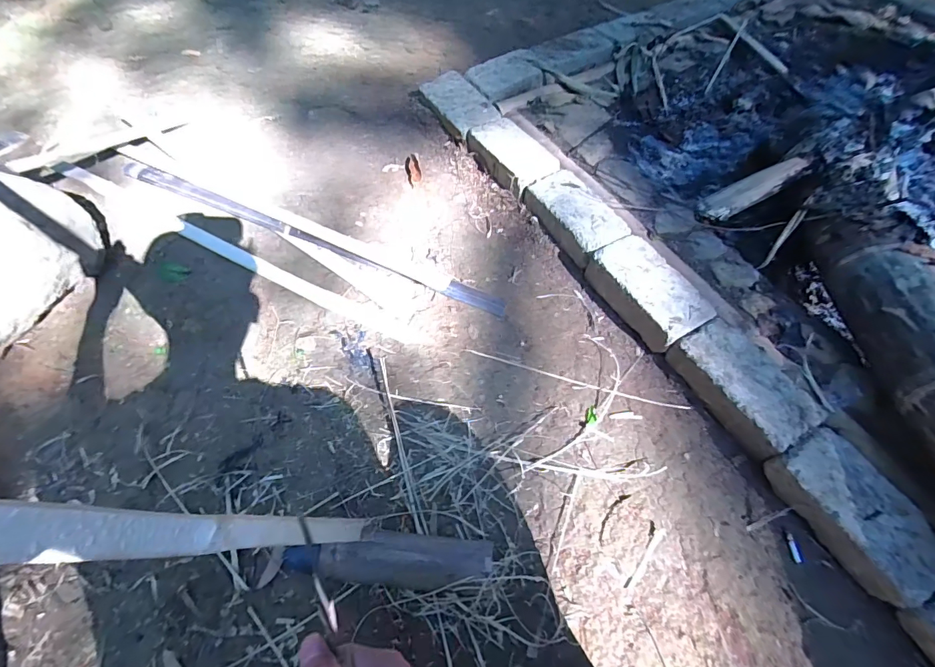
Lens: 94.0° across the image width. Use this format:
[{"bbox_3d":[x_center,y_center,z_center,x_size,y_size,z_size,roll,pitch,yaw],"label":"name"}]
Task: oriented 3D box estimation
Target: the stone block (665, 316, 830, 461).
[{"bbox_3d":[0.442,0.084,0.702,0.121,0.078,0.208,-27,62,-14],"label":"stone block"}]

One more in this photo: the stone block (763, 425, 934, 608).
[{"bbox_3d":[0.528,0.247,0.601,0.108,0.078,0.203,-25,61,-13],"label":"stone block"}]

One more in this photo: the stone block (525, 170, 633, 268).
[{"bbox_3d":[0.218,-0.228,0.882,0.113,0.084,0.201,-29,62,-17],"label":"stone block"}]

